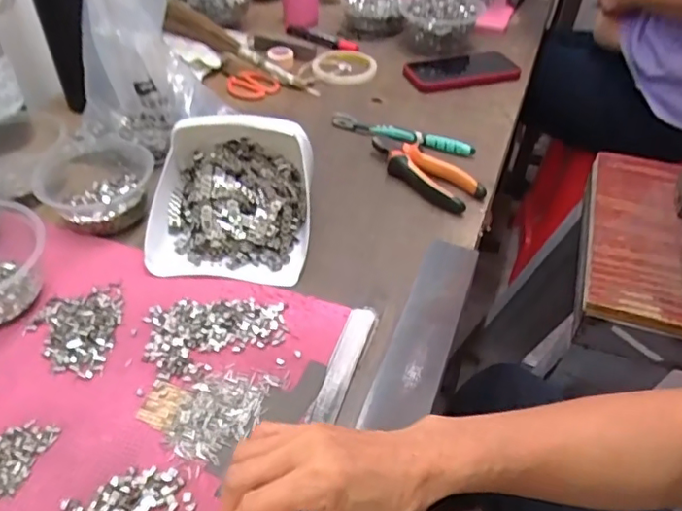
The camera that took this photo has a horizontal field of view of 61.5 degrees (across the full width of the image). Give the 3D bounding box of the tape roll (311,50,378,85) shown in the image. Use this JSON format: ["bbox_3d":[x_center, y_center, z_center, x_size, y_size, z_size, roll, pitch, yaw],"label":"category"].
[{"bbox_3d":[0.005,-0.289,0.876,0.096,0.014,0.096,3,43,-3],"label":"tape roll"}]

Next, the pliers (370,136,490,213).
[{"bbox_3d":[0.100,-0.102,0.671,0.063,0.027,0.156,-27,52,-29],"label":"pliers"}]

